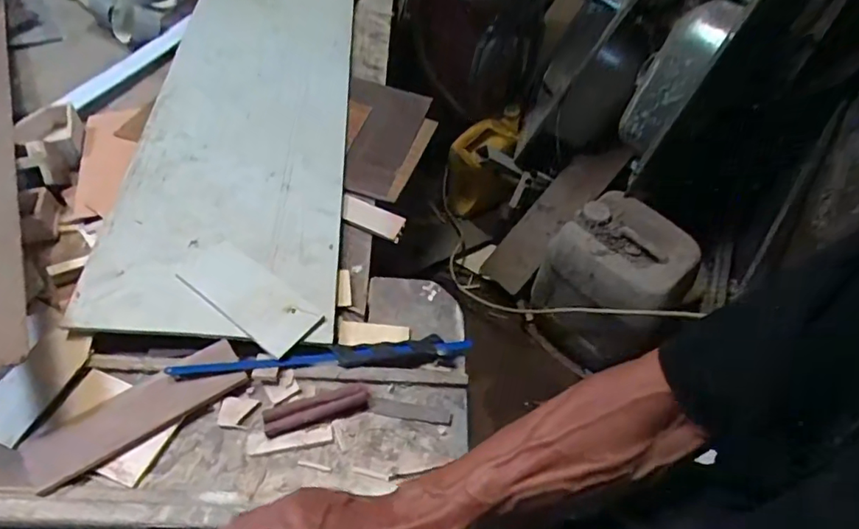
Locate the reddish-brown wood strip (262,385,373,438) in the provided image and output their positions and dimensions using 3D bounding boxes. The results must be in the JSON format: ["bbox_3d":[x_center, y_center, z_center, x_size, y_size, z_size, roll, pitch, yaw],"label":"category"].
[{"bbox_3d":[-0.108,0.138,0.524,0.098,0.012,0.027,-14,56,-15],"label":"reddish-brown wood strip"}]

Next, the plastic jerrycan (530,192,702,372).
[{"bbox_3d":[0.435,0.058,1.356,0.311,0.358,0.271,29,56,15],"label":"plastic jerrycan"}]

